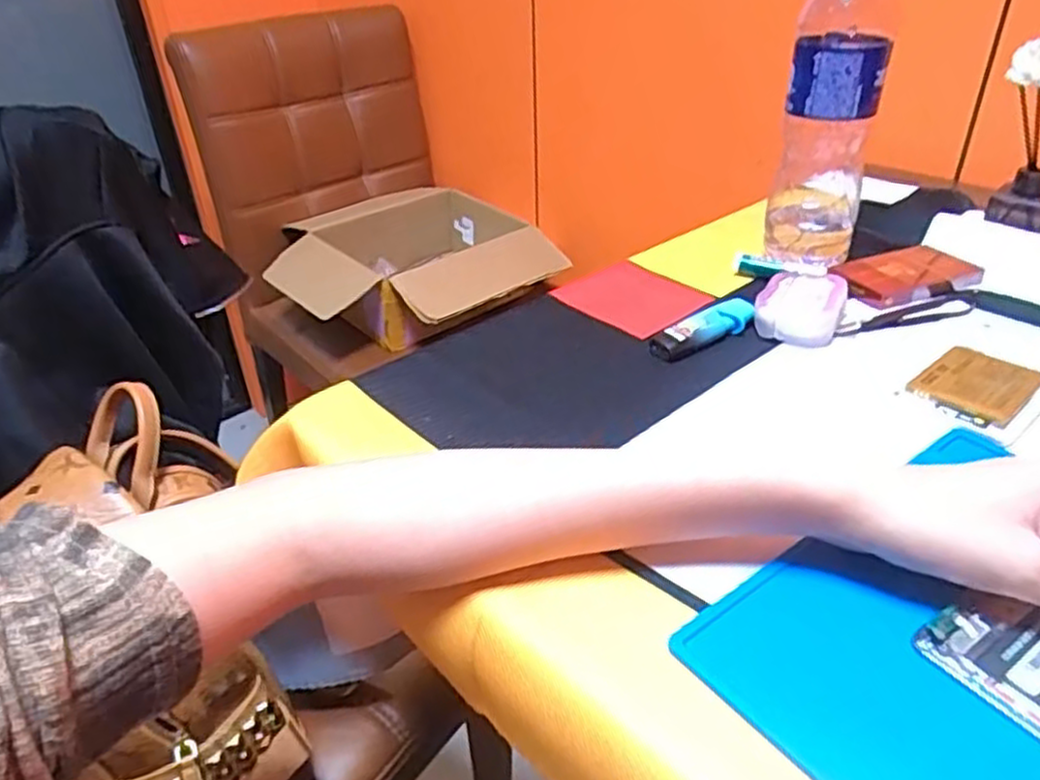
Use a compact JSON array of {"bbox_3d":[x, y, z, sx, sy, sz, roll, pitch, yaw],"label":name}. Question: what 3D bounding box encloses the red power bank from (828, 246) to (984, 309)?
[{"bbox_3d":[0.284,-0.085,0.560,0.110,0.010,0.058,-16,36,-19],"label":"red power bank"}]

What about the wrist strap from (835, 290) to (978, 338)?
[{"bbox_3d":[0.269,-0.050,0.515,0.129,0.004,0.024,-16,36,-20],"label":"wrist strap"}]

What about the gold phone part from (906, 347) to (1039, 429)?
[{"bbox_3d":[0.270,-0.005,0.445,0.075,0.007,0.055,-26,40,-31],"label":"gold phone part"}]

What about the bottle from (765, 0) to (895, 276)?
[{"bbox_3d":[0.222,-0.195,0.539,0.061,0.218,0.062,11,36,19],"label":"bottle"}]

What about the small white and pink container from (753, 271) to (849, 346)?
[{"bbox_3d":[0.189,-0.056,0.506,0.054,0.027,0.056,13,37,22],"label":"small white and pink container"}]

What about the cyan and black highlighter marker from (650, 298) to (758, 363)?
[{"bbox_3d":[0.125,-0.040,0.504,0.083,0.015,0.025,-20,37,-24],"label":"cyan and black highlighter marker"}]

